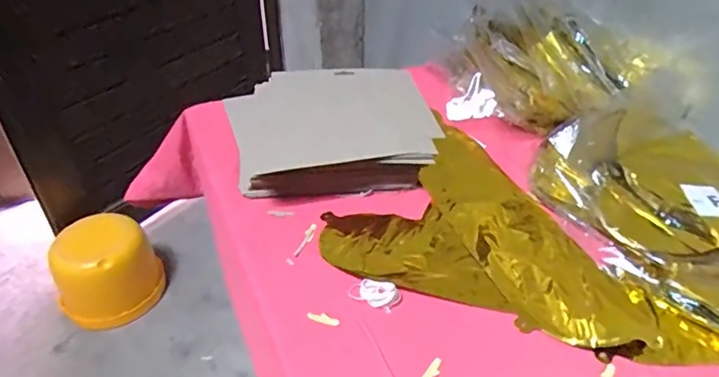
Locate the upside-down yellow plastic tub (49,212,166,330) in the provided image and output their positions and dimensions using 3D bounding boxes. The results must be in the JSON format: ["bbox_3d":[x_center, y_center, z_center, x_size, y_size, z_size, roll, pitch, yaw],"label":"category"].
[{"bbox_3d":[-0.685,0.223,1.420,0.212,0.233,0.232,24,44,28],"label":"upside-down yellow plastic tub"}]

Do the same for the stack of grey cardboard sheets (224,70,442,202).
[{"bbox_3d":[-0.030,-0.072,0.641,0.243,0.066,0.201,-9,39,-11],"label":"stack of grey cardboard sheets"}]

